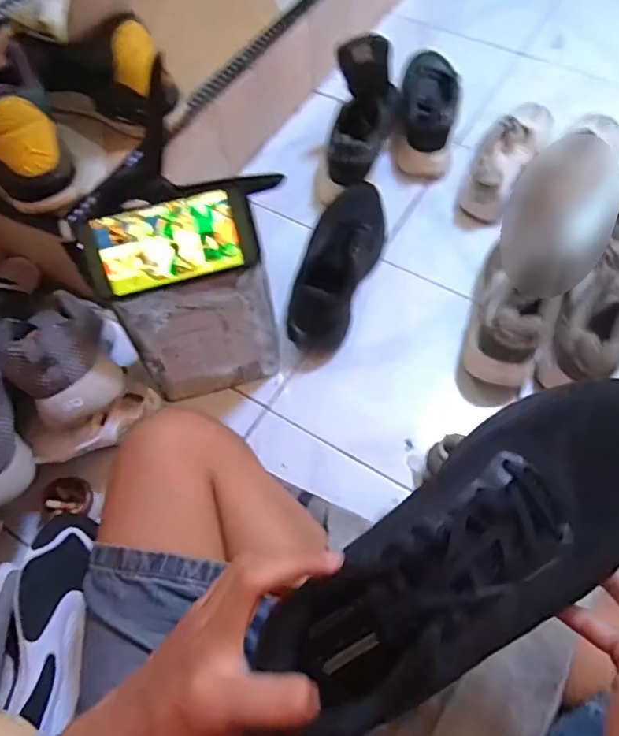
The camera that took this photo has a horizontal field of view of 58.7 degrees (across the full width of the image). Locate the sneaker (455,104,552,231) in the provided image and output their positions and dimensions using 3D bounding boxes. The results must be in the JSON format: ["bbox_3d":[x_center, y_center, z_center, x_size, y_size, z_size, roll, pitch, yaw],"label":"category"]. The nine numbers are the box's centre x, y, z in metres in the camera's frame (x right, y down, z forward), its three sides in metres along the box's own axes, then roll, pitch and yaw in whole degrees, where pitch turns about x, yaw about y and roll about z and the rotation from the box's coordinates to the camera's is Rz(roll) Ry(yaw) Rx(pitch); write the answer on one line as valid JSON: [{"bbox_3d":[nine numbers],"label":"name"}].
[{"bbox_3d":[0.323,-0.345,0.892,0.083,0.083,0.264,27,66,15],"label":"sneaker"}]

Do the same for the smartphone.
[{"bbox_3d":[-0.132,-0.119,0.539,0.159,0.080,0.015,-15,19,-8],"label":"smartphone"}]

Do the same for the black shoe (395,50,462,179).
[{"bbox_3d":[0.206,-0.472,0.946,0.096,0.123,0.268,9,62,6],"label":"black shoe"}]

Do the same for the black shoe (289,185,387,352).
[{"bbox_3d":[0.043,-0.152,0.789,0.093,0.095,0.262,13,63,8],"label":"black shoe"}]

